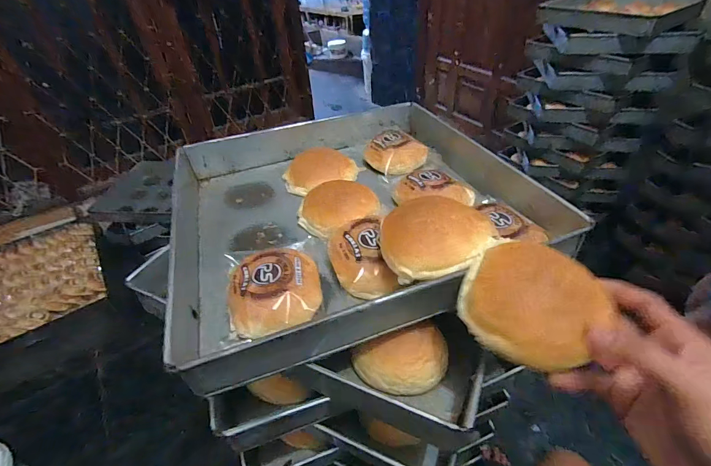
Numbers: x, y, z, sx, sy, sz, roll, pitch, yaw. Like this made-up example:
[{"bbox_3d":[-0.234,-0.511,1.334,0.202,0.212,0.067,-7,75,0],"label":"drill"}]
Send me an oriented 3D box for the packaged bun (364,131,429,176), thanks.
[{"bbox_3d":[0.065,-0.138,0.586,0.092,0.038,0.087,-22,43,-18],"label":"packaged bun"}]

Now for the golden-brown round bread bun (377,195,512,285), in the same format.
[{"bbox_3d":[0.080,0.000,0.345,0.105,0.039,0.084,-17,42,-13],"label":"golden-brown round bread bun"}]

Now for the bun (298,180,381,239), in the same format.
[{"bbox_3d":[-0.023,-0.038,0.471,0.102,0.035,0.095,-3,41,3],"label":"bun"}]

